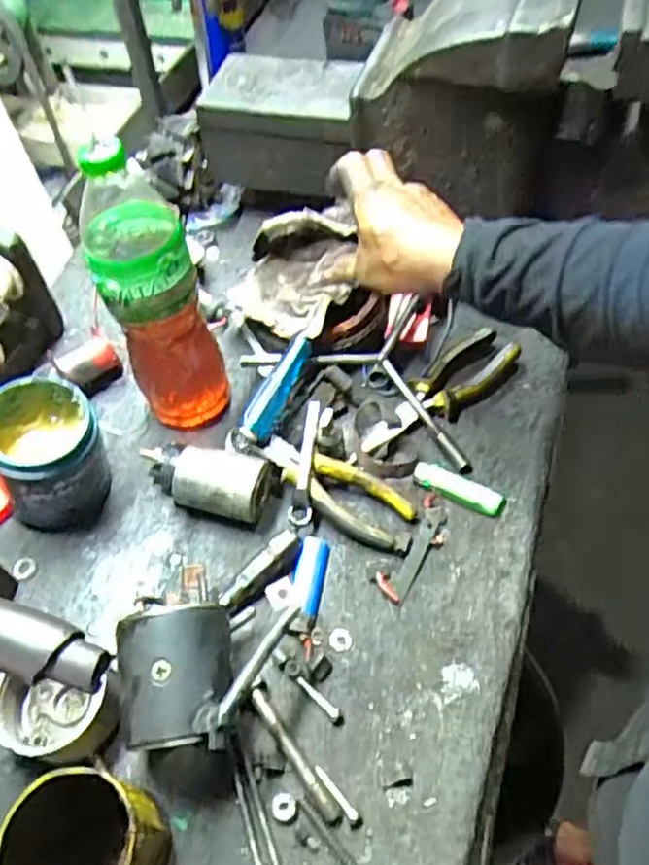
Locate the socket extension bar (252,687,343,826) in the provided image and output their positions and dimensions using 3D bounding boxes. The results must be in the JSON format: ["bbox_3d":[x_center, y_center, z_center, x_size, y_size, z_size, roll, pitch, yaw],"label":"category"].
[{"bbox_3d":[-0.022,0.234,0.503,0.012,0.016,0.104,-32,59,-17],"label":"socket extension bar"}]

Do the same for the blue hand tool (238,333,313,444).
[{"bbox_3d":[-0.044,-0.038,0.628,0.025,0.030,0.114,19,59,17],"label":"blue hand tool"}]

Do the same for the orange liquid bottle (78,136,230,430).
[{"bbox_3d":[-0.145,-0.115,0.582,0.077,0.268,0.077,-22,56,-10],"label":"orange liquid bottle"}]

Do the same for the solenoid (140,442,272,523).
[{"bbox_3d":[-0.103,0.040,0.596,0.105,0.044,0.049,6,56,9],"label":"solenoid"}]

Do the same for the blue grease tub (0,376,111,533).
[{"bbox_3d":[-0.234,0.020,0.588,0.092,0.111,0.093,-2,55,3],"label":"blue grease tub"}]

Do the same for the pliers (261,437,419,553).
[{"bbox_3d":[0.013,0.051,0.600,0.143,0.022,0.055,35,64,5],"label":"pliers"}]

